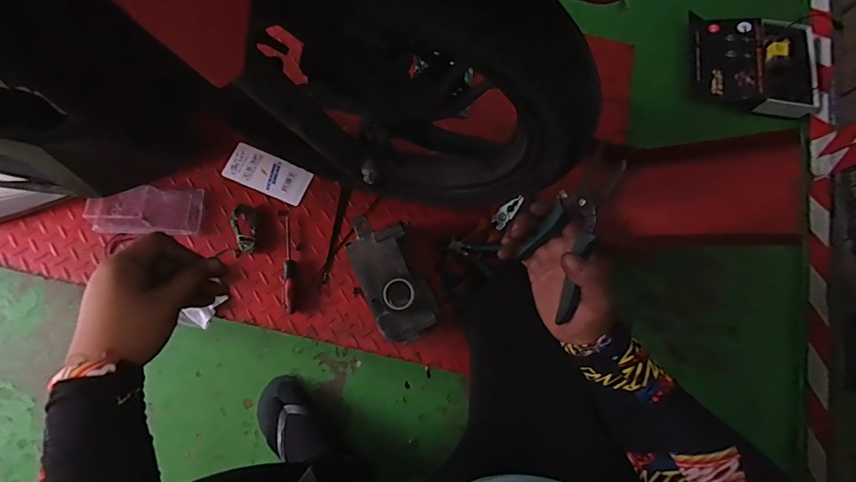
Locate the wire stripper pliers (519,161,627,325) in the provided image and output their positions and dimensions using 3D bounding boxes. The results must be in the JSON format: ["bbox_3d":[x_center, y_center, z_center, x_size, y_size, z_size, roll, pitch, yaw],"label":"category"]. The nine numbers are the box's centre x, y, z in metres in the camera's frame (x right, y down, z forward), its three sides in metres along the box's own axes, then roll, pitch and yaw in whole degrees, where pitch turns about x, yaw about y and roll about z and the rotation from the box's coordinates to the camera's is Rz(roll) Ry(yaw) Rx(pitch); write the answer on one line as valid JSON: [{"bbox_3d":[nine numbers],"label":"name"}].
[{"bbox_3d":[0.140,-0.008,0.393,0.015,0.146,0.086,2,42,-26],"label":"wire stripper pliers"}]

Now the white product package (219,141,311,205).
[{"bbox_3d":[-0.283,-0.118,0.758,0.147,0.006,0.067,24,76,3],"label":"white product package"}]

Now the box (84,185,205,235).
[{"bbox_3d":[-0.468,-0.053,0.712,0.171,0.034,0.080,2,76,-3],"label":"box"}]

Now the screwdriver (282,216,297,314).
[{"bbox_3d":[-0.230,0.038,0.714,0.020,0.020,0.163,-3,77,-4],"label":"screwdriver"}]

